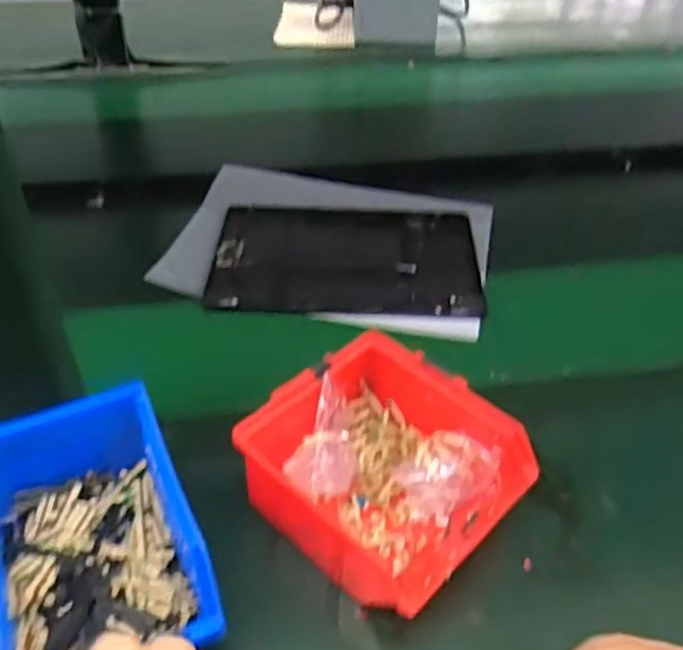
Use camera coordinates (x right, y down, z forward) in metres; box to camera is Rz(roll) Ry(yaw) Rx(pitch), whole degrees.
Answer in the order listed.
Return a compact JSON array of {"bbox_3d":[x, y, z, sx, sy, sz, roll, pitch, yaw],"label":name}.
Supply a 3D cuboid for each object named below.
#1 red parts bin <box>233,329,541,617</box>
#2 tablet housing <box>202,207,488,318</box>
[{"bbox_3d":[0.024,0.083,0.405,0.134,0.058,0.127,32,50,30],"label":"red parts bin"},{"bbox_3d":[0.005,-0.064,0.623,0.231,0.013,0.156,3,39,-1],"label":"tablet housing"}]

